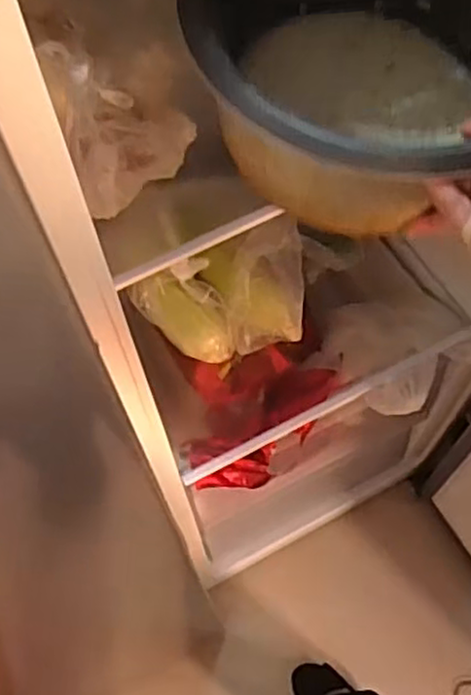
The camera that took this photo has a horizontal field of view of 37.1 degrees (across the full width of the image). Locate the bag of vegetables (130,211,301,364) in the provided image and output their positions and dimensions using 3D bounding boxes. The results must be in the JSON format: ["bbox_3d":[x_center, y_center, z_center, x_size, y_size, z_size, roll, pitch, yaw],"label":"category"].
[{"bbox_3d":[-0.015,-0.061,0.830,0.199,0.123,0.104,-12,63,-6],"label":"bag of vegetables"}]

